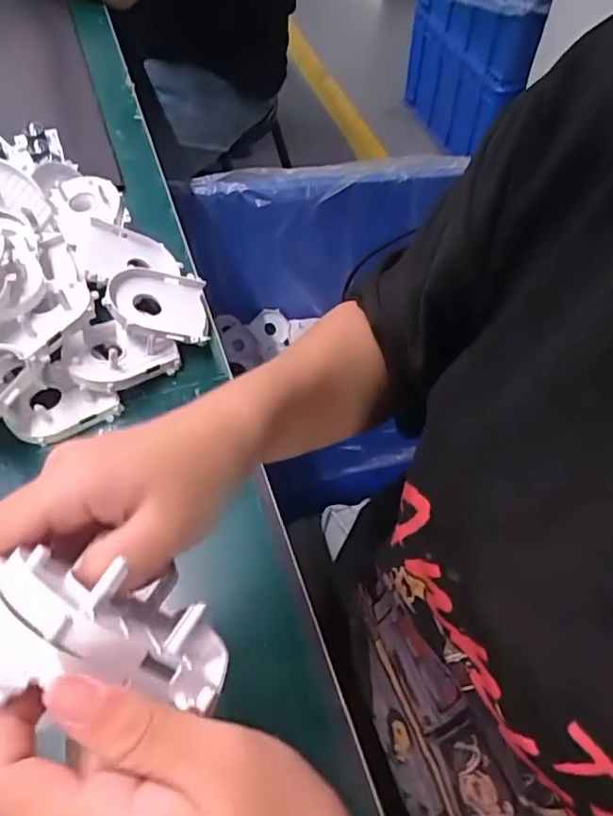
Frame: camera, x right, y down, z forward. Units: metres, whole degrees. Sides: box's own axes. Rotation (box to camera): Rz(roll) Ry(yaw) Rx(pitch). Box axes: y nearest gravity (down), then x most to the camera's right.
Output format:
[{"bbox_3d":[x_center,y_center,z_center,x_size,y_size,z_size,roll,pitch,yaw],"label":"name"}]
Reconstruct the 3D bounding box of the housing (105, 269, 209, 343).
[{"bbox_3d":[-0.120,-0.083,0.478,0.080,0.019,0.068,10,47,-26],"label":"housing"}]

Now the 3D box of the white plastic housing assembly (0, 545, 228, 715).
[{"bbox_3d":[-0.072,0.072,0.197,0.095,0.026,0.045,18,51,-27],"label":"white plastic housing assembly"}]

